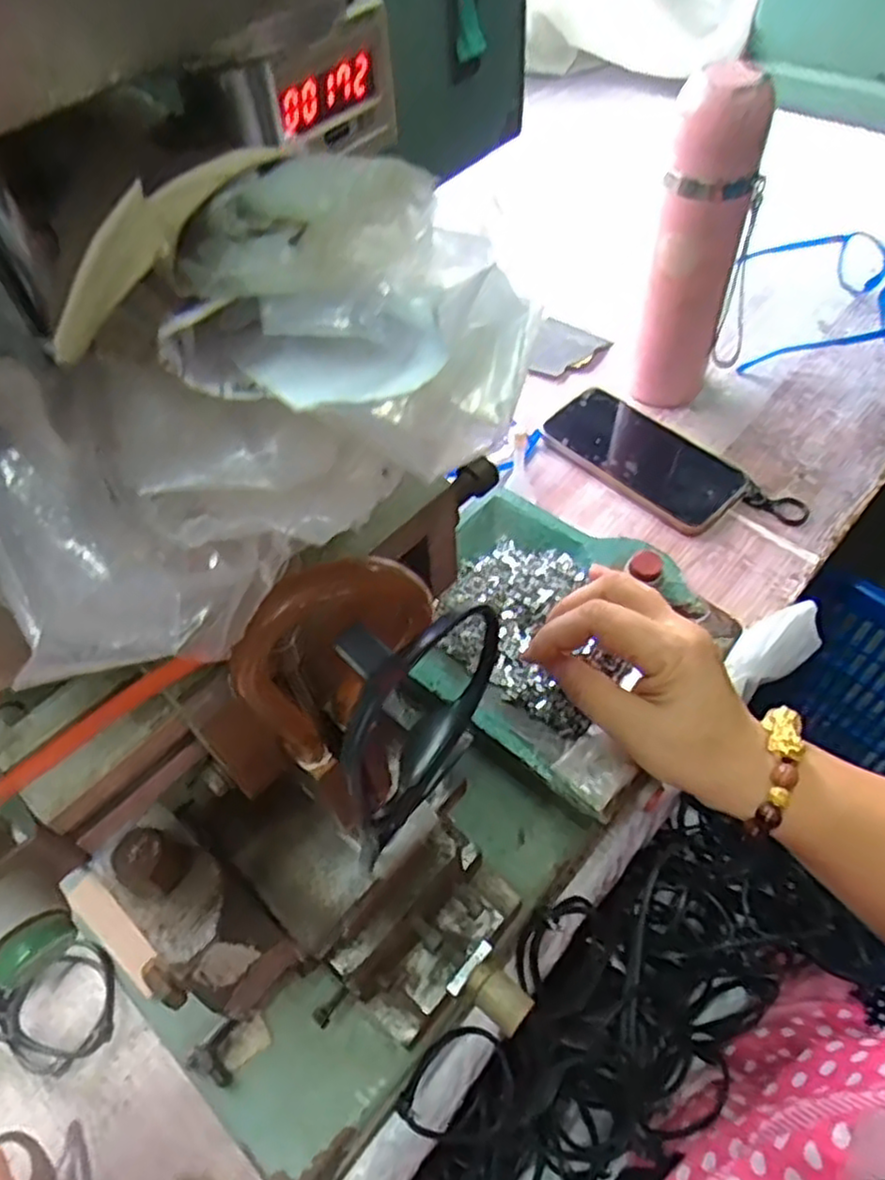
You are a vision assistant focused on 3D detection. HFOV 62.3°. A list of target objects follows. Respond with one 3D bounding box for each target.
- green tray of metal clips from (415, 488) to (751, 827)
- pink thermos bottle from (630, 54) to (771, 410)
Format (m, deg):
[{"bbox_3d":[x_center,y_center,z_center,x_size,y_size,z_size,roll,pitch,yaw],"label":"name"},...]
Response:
[{"bbox_3d":[0.060,0.017,0.439,0.188,0.024,0.158,33,64,25],"label":"green tray of metal clips"},{"bbox_3d":[0.190,-0.255,0.552,0.062,0.232,0.067,13,57,14],"label":"pink thermos bottle"}]

